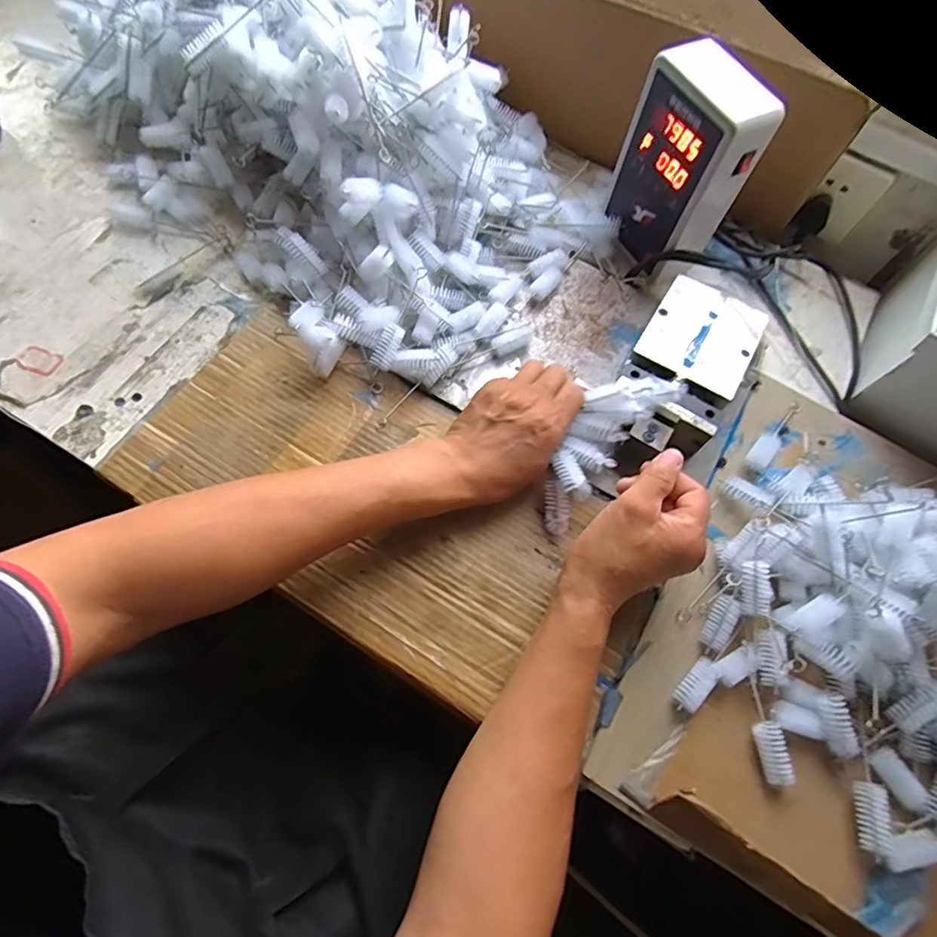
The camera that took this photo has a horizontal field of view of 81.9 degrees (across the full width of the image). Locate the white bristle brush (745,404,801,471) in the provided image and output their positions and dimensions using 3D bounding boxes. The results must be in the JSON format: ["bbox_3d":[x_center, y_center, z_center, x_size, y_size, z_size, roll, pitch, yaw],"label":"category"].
[{"bbox_3d":[0.285,-0.033,0.499,0.019,0.011,0.094,40,70,13],"label":"white bristle brush"}]

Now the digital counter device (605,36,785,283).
[{"bbox_3d":[0.200,-0.278,0.510,0.069,0.165,0.102,-18,69,-12],"label":"digital counter device"}]

